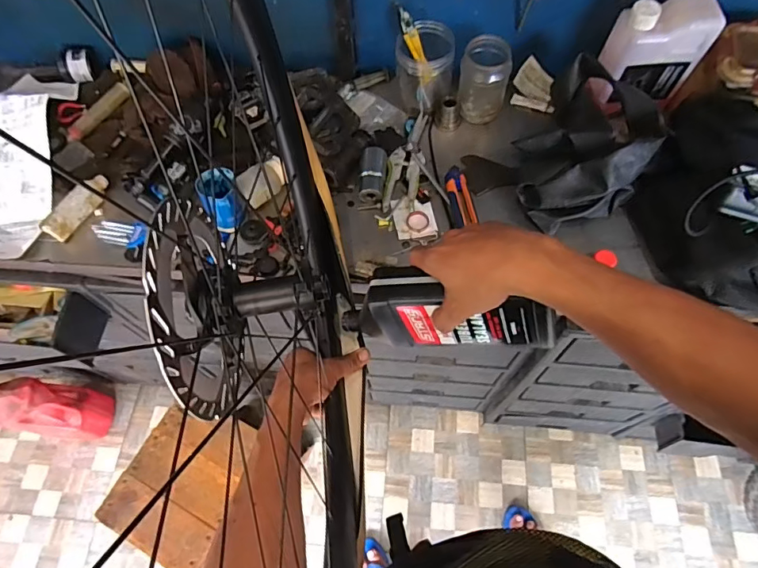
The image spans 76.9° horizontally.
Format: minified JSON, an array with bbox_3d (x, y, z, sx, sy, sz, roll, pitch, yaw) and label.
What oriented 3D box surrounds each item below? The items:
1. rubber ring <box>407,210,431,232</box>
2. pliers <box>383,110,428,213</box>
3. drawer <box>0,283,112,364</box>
[{"bbox_3d":[0.060,-0.095,0.724,0.036,0.004,0.037,-1,64,2],"label":"rubber ring"},{"bbox_3d":[0.047,-0.203,0.767,0.053,0.015,0.200,13,65,9],"label":"pliers"},{"bbox_3d":[-0.691,0.068,0.905,0.346,0.120,0.170,0,64,2],"label":"drawer"}]

